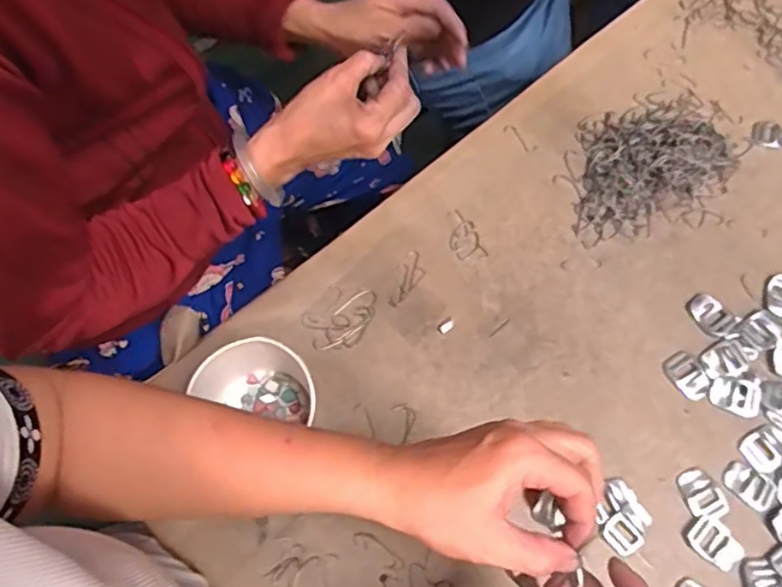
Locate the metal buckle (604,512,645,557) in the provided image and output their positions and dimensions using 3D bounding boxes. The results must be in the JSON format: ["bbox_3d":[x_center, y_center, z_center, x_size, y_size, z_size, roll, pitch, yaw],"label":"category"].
[{"bbox_3d":[0.181,0.189,0.494,0.025,0.005,0.030,-35,75,-1],"label":"metal buckle"}]

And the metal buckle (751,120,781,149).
[{"bbox_3d":[0.385,-0.160,0.640,0.040,0.004,0.031,16,69,7],"label":"metal buckle"}]

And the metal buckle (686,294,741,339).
[{"bbox_3d":[0.287,0.019,0.564,0.032,0.004,0.041,-30,71,-12],"label":"metal buckle"}]

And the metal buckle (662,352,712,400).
[{"bbox_3d":[0.255,0.071,0.543,0.030,0.004,0.041,-30,71,-11],"label":"metal buckle"}]

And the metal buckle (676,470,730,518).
[{"bbox_3d":[0.249,0.160,0.507,0.028,0.005,0.039,-25,70,-10],"label":"metal buckle"}]

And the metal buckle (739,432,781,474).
[{"bbox_3d":[0.303,0.131,0.519,0.026,0.004,0.030,-30,71,-11],"label":"metal buckle"}]

